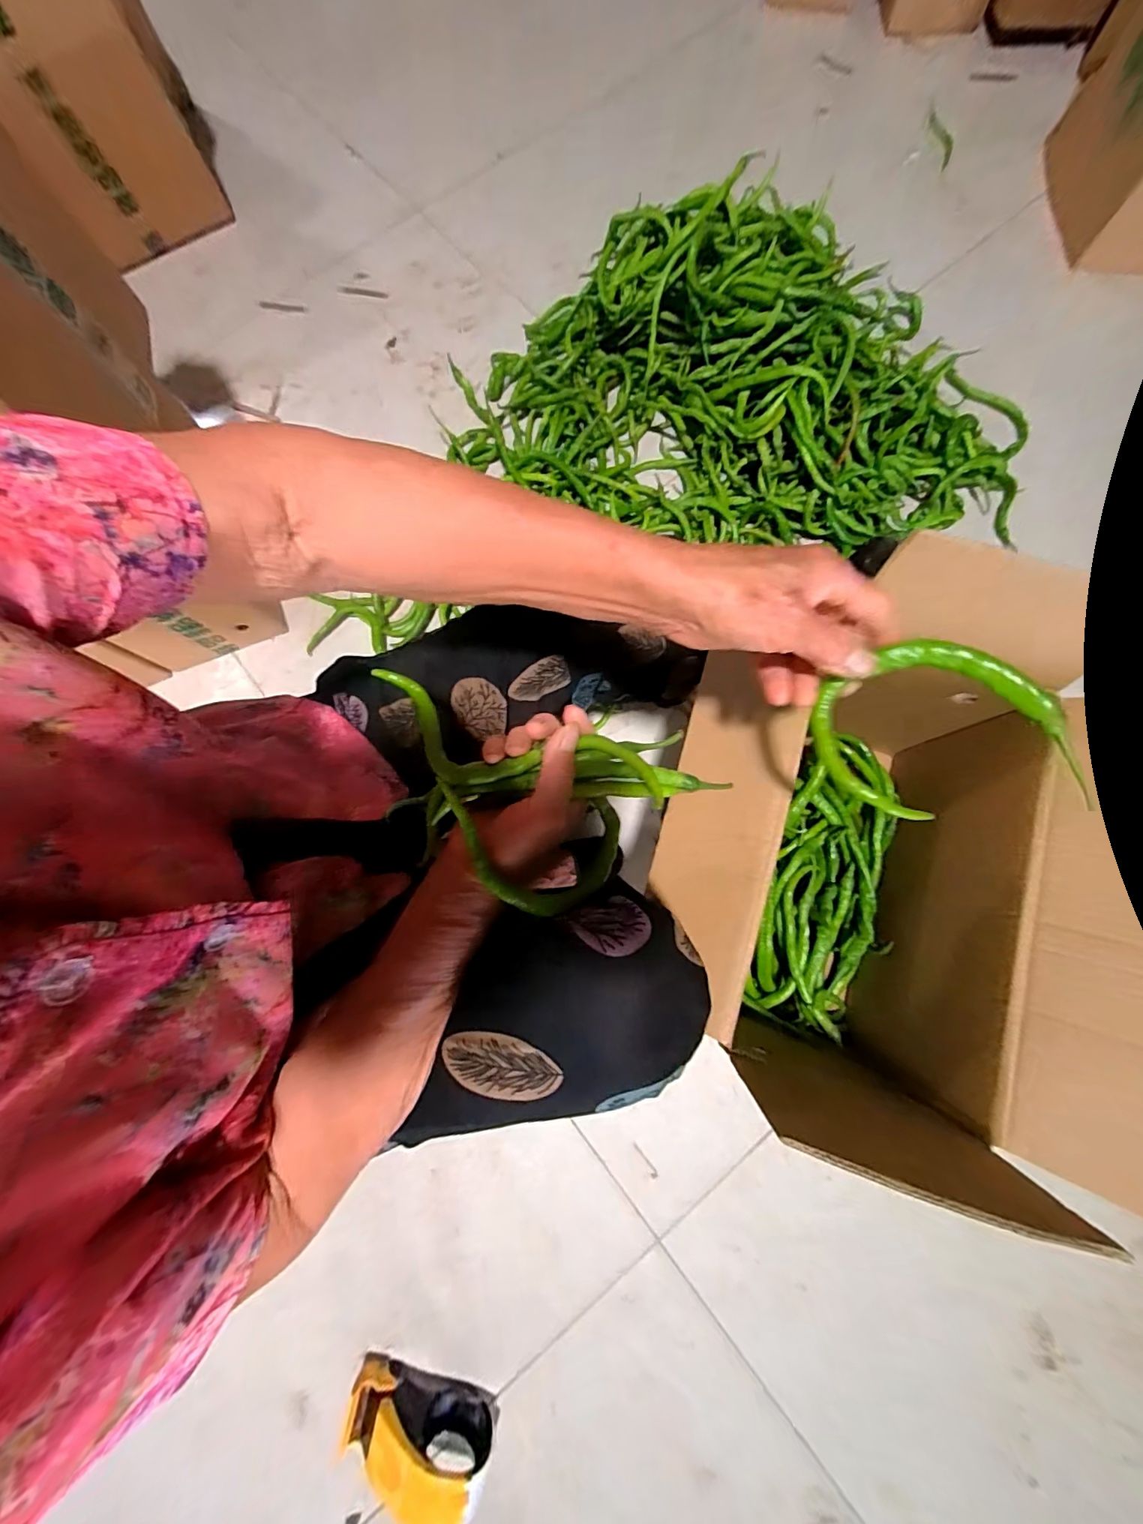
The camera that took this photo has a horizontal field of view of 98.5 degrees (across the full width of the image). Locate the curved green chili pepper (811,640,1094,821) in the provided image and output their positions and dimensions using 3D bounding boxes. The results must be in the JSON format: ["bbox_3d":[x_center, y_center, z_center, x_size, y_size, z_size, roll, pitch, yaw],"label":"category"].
[{"bbox_3d":[0.211,-0.020,0.284,0.127,0.011,0.102,-7,85,20],"label":"curved green chili pepper"}]

